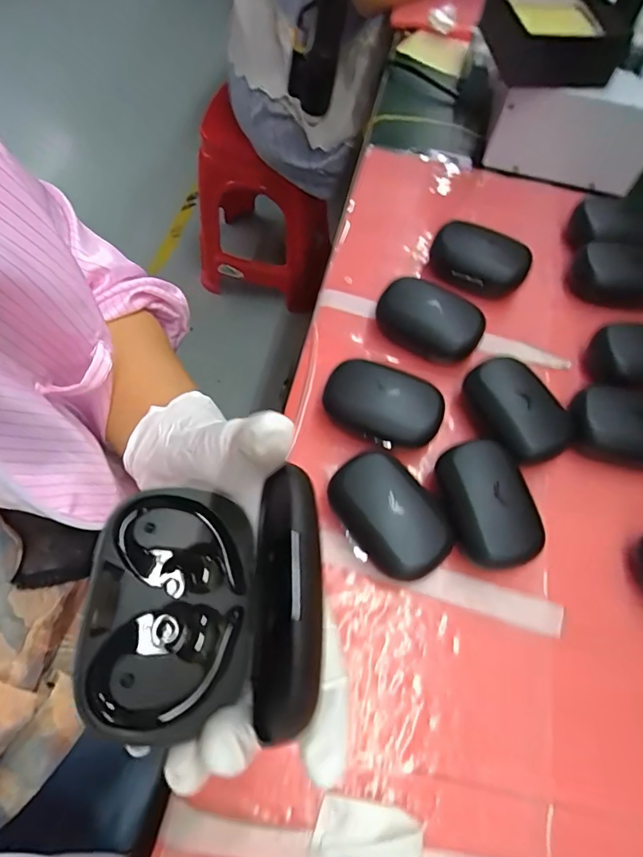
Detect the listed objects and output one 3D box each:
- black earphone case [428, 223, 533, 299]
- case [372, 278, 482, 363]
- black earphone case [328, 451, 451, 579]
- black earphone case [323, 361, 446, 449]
[{"bbox_3d":[0.137,-0.146,0.407,0.085,0.034,0.057,26,65,9],"label":"black earphone case"},{"bbox_3d":[0.087,-0.087,0.375,0.084,0.035,0.053,27,65,9],"label":"case"},{"bbox_3d":[0.044,0.057,0.300,0.083,0.037,0.059,42,68,15],"label":"black earphone case"},{"bbox_3d":[0.044,-0.016,0.336,0.083,0.035,0.049,25,65,8],"label":"black earphone case"}]

